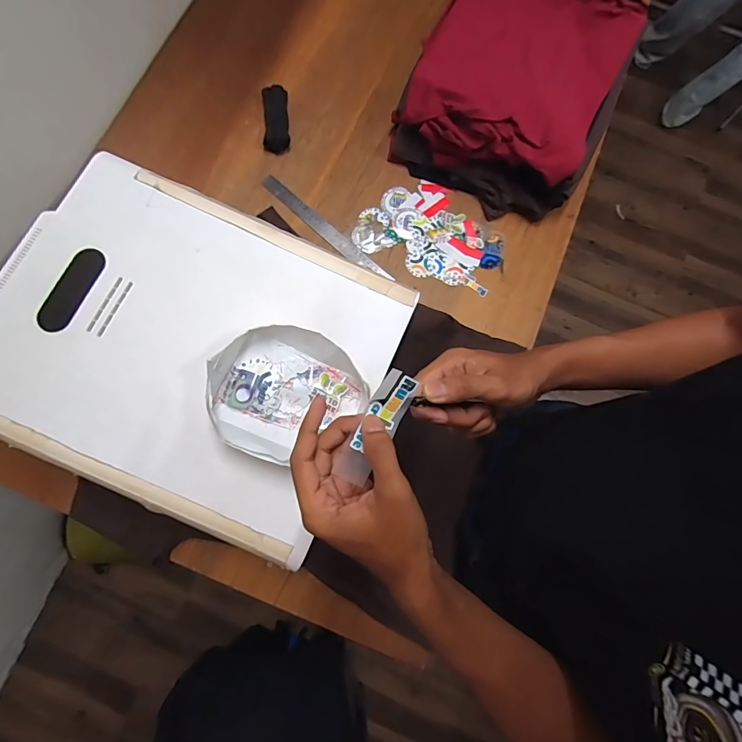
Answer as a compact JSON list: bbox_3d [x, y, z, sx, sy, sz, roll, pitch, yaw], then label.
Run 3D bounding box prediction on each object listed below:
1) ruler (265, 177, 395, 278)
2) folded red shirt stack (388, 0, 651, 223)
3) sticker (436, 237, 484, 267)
[{"bbox_3d":[-0.086,-0.261,0.762,0.298,0.009,0.031,40,77,4],"label":"ruler"},{"bbox_3d":[0.289,-0.576,0.778,0.340,0.130,0.526,27,78,2],"label":"folded red shirt stack"},{"bbox_3d":[0.167,-0.225,0.770,0.081,0.004,0.038,25,80,2],"label":"sticker"}]

